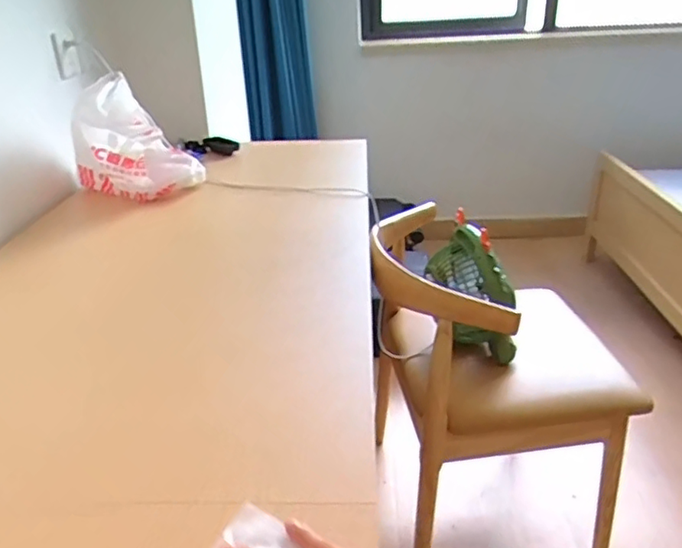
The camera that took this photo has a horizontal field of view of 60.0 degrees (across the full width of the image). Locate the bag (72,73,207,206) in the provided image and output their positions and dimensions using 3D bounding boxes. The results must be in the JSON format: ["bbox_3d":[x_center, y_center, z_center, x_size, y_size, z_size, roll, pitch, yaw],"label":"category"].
[{"bbox_3d":[-0.398,-0.267,1.133,0.196,0.213,0.157,-22,33,-34],"label":"bag"}]

